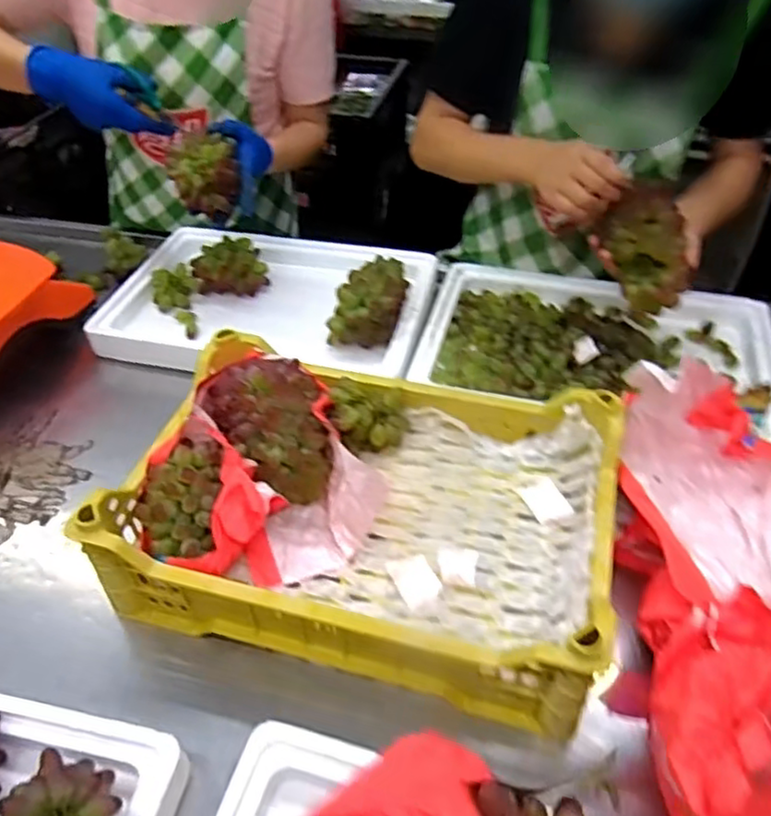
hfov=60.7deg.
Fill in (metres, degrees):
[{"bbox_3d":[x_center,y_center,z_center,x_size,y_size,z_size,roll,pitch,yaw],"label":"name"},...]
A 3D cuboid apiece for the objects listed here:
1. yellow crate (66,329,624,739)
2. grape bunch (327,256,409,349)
[{"bbox_3d":[-0.013,0.083,0.645,0.437,0.113,0.296,11,44,12],"label":"yellow crate"},{"bbox_3d":[-0.019,-0.159,0.928,0.084,0.085,0.166,9,44,10],"label":"grape bunch"}]

